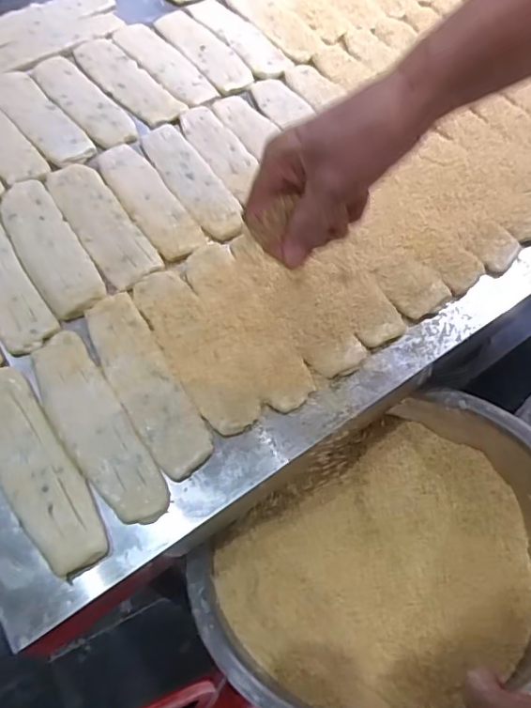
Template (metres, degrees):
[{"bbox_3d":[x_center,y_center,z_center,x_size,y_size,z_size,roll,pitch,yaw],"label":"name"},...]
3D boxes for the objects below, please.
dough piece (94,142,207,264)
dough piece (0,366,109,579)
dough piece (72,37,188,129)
[{"bbox_3d":[-0.127,-0.169,0.570,0.053,0.014,0.172,-30,66,-16],"label":"dough piece"},{"bbox_3d":[-0.189,0.089,0.432,0.054,0.012,0.189,-34,67,-18],"label":"dough piece"},{"bbox_3d":[-0.179,-0.348,0.678,0.063,0.009,0.193,-35,68,-18],"label":"dough piece"}]

